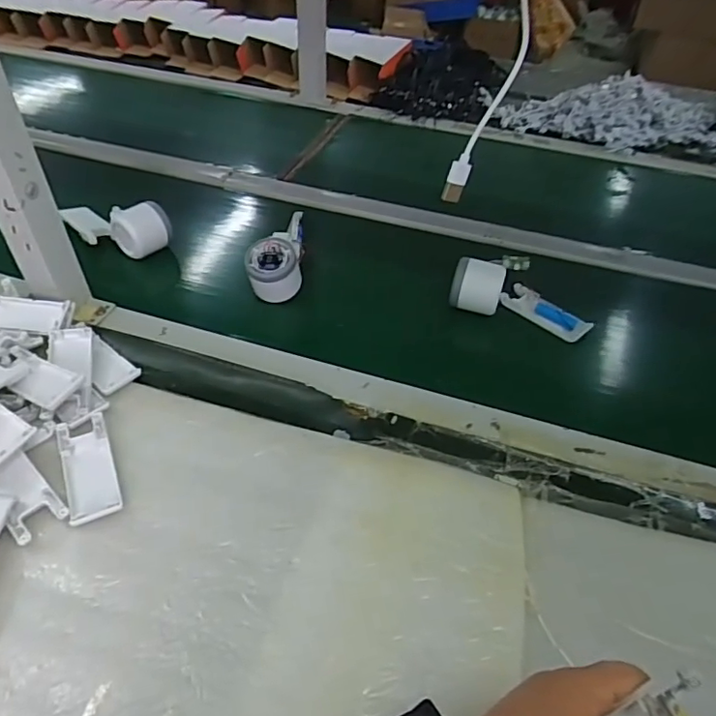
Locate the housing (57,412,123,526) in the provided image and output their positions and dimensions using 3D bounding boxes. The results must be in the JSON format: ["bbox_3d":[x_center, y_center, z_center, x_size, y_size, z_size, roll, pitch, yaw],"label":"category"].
[{"bbox_3d":[-0.226,0.090,0.464,0.039,0.008,0.102,-17,47,-20],"label":"housing"}]

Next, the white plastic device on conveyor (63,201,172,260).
[{"bbox_3d":[-0.310,-0.169,0.694,0.141,0.049,0.054,13,44,10],"label":"white plastic device on conveyor"}]

